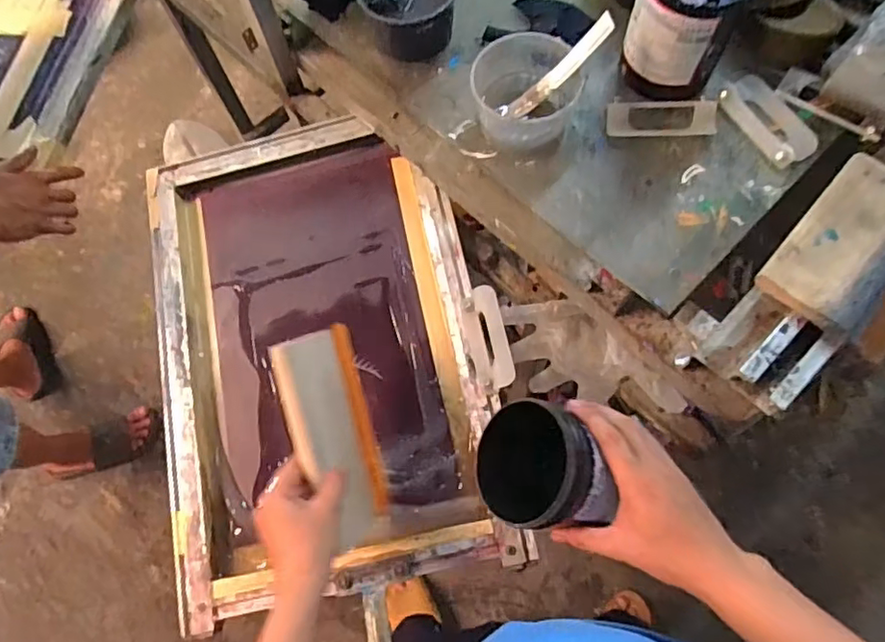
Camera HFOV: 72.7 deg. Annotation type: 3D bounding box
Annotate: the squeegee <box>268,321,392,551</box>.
[{"bbox_3d":[-0.102,0.122,0.626,0.020,0.128,0.225,-14,95,24],"label":"squeegee"}]

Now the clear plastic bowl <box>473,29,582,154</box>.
[{"bbox_3d":[0.093,-0.249,0.665,0.112,0.079,0.119,-7,69,0],"label":"clear plastic bowl"}]

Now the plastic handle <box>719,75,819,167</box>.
[{"bbox_3d":[0.360,-0.222,0.665,0.053,0.014,0.115,-29,71,-8],"label":"plastic handle"}]

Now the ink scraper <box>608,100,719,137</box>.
[{"bbox_3d":[0.246,-0.227,0.674,0.120,0.006,0.040,0,87,5],"label":"ink scraper"}]

